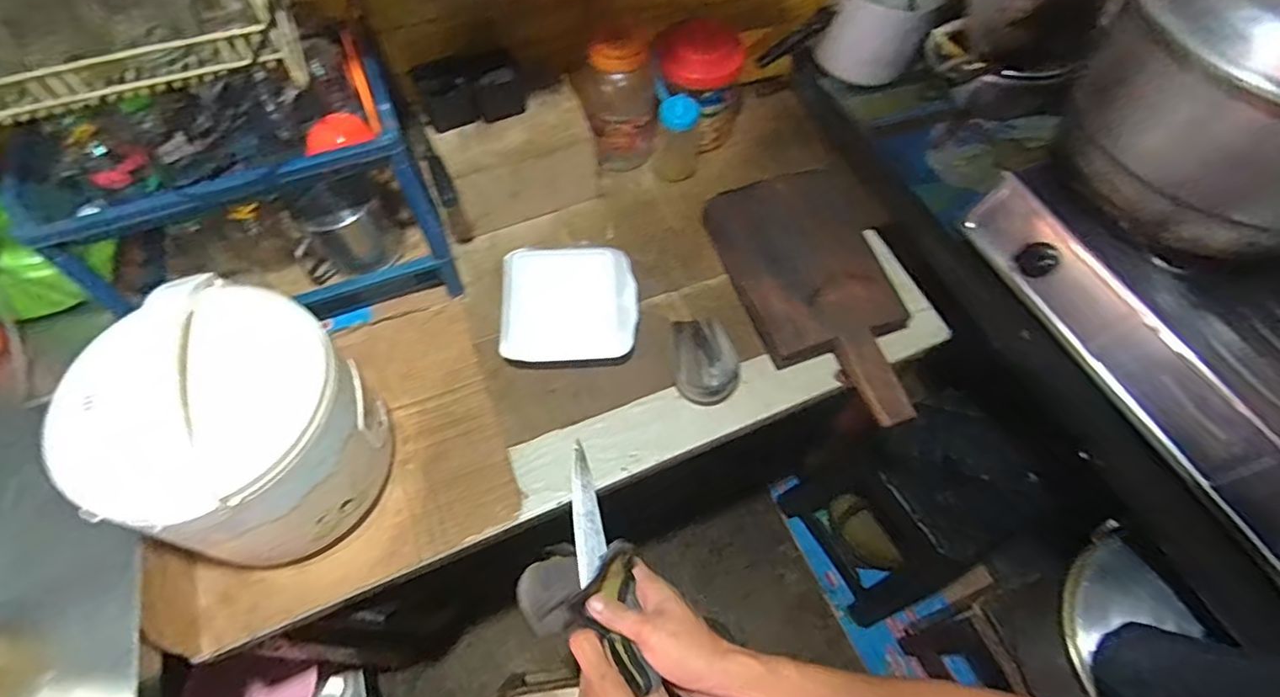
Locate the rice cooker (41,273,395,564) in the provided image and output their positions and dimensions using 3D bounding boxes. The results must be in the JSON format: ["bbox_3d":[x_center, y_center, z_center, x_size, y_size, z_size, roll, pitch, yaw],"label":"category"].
[{"bbox_3d":[-0.427,0.089,0.663,0.221,0.228,0.234,38,67,19],"label":"rice cooker"}]

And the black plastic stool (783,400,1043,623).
[{"bbox_3d":[0.581,0.356,1.350,0.304,0.461,0.363,-23,63,-13],"label":"black plastic stool"}]

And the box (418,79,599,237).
[{"bbox_3d":[-0.193,-0.294,0.974,0.230,0.143,0.129,-23,63,-13],"label":"box"}]

